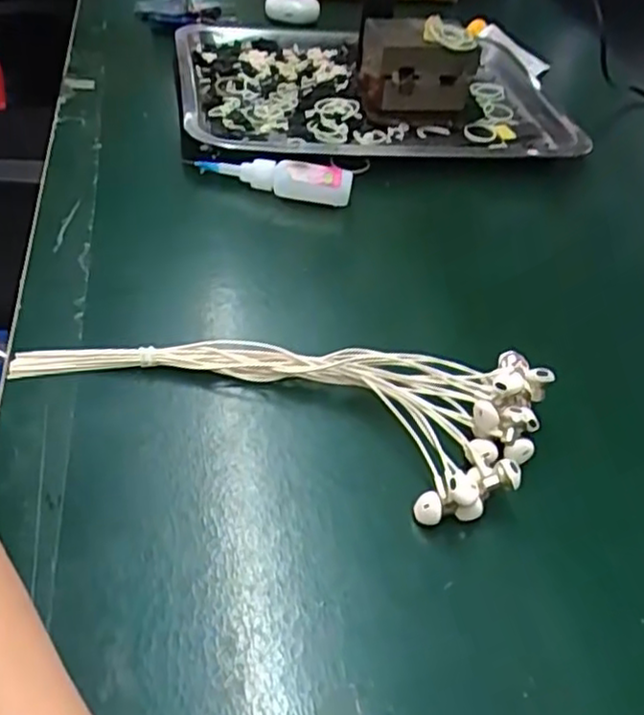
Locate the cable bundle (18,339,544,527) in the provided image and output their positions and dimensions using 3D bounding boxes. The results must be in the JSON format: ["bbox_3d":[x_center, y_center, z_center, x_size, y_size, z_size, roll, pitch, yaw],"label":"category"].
[{"bbox_3d":[-0.020,0.007,0.387,0.270,0.036,0.110,19,44,12],"label":"cable bundle"}]

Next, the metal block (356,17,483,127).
[{"bbox_3d":[0.082,-0.252,0.630,0.090,0.067,0.068,2,43,-6],"label":"metal block"}]

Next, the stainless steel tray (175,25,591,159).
[{"bbox_3d":[0.036,-0.260,0.679,0.338,0.026,0.274,-3,44,-11],"label":"stainless steel tray"}]

